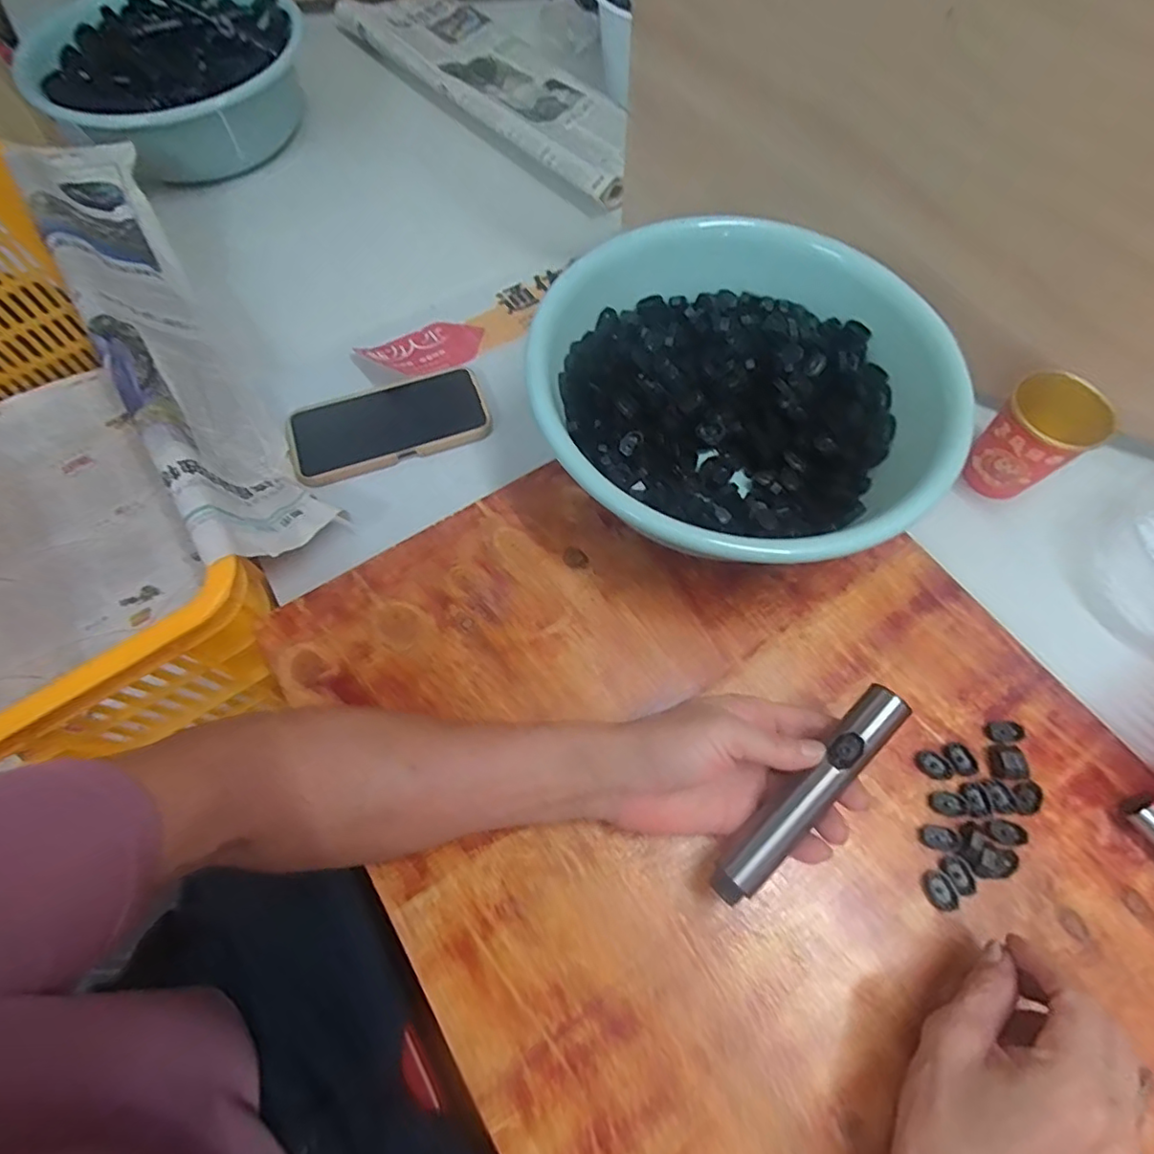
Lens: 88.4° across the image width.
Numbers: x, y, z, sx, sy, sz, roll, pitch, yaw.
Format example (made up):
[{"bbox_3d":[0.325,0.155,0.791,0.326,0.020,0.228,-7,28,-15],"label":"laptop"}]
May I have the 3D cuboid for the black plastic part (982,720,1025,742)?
[{"bbox_3d":[0.289,0.104,0.399,0.024,0.007,0.015,-4,64,-3],"label":"black plastic part"}]

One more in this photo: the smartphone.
[{"bbox_3d":[-0.164,-0.133,0.518,0.170,0.016,0.081,-19,66,-10],"label":"smartphone"}]

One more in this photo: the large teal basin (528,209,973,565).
[{"bbox_3d":[0.116,-0.130,0.454,0.286,0.105,0.264,0,64,-1],"label":"large teal basin"}]

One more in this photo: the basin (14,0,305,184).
[{"bbox_3d":[-0.475,-0.603,0.707,0.304,0.121,0.314,-30,68,-14],"label":"basin"}]

